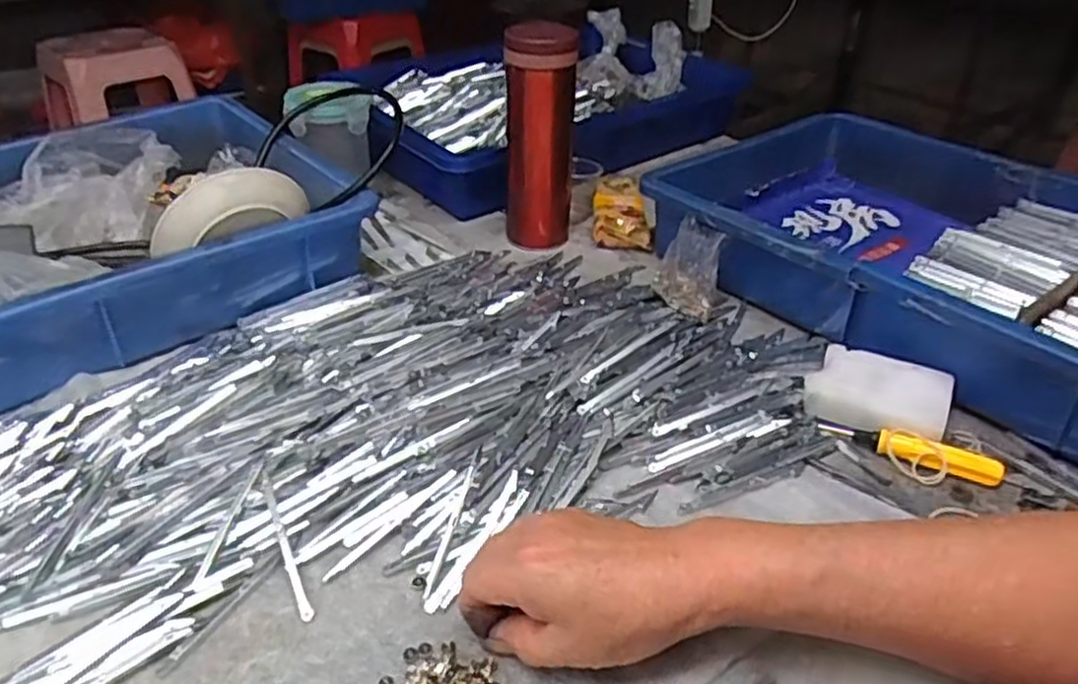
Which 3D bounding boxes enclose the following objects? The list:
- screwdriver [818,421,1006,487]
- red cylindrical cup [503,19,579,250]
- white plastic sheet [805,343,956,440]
[{"bbox_3d":[0.230,0.065,0.483,0.104,0.014,0.015,16,36,21],"label":"screwdriver"},{"bbox_3d":[0.001,-0.178,0.683,0.059,0.187,0.053,0,34,-1],"label":"red cylindrical cup"},{"bbox_3d":[0.225,0.034,0.514,0.082,0.022,0.062,19,38,25],"label":"white plastic sheet"}]

